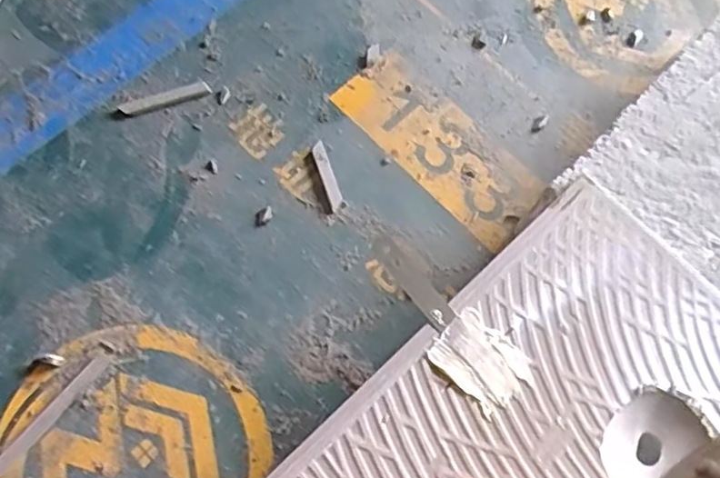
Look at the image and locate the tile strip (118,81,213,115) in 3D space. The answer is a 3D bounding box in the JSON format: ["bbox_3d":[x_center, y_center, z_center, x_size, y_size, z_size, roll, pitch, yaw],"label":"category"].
[{"bbox_3d":[-0.140,-0.101,0.465,0.063,0.004,0.013,-18,73,-8],"label":"tile strip"}]

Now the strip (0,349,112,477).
[{"bbox_3d":[-0.189,0.107,0.395,0.010,0.004,0.093,38,74,10],"label":"strip"}]

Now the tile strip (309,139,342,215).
[{"bbox_3d":[-0.024,-0.043,0.454,0.013,0.004,0.053,-16,73,-7],"label":"tile strip"}]

